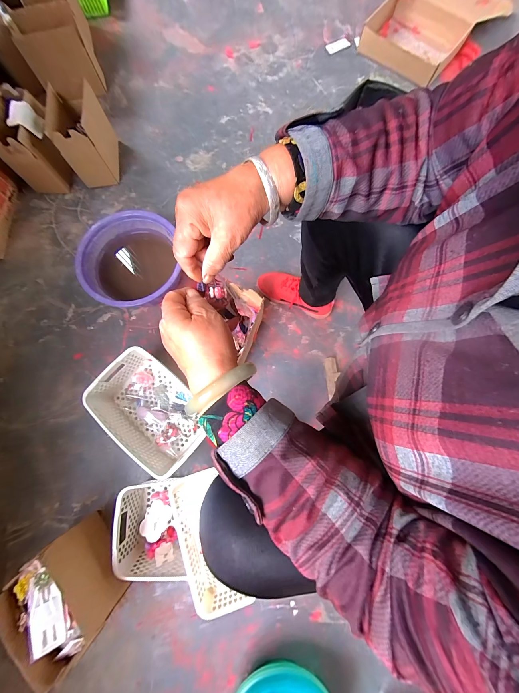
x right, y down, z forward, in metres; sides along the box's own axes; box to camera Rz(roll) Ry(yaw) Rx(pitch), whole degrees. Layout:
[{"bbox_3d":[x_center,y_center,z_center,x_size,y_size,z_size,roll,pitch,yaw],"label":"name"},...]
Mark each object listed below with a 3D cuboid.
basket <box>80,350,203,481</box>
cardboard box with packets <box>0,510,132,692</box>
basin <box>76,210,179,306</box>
[{"bbox_3d":[-0.278,0.170,0.669,0.292,0.115,0.196,40,80,9],"label":"basket"},{"bbox_3d":[-0.397,0.518,0.539,0.155,0.149,0.197,-44,81,-9],"label":"cardboard box with packets"},{"bbox_3d":[-0.372,-0.238,0.759,0.268,0.120,0.288,0,77,0],"label":"basin"}]

